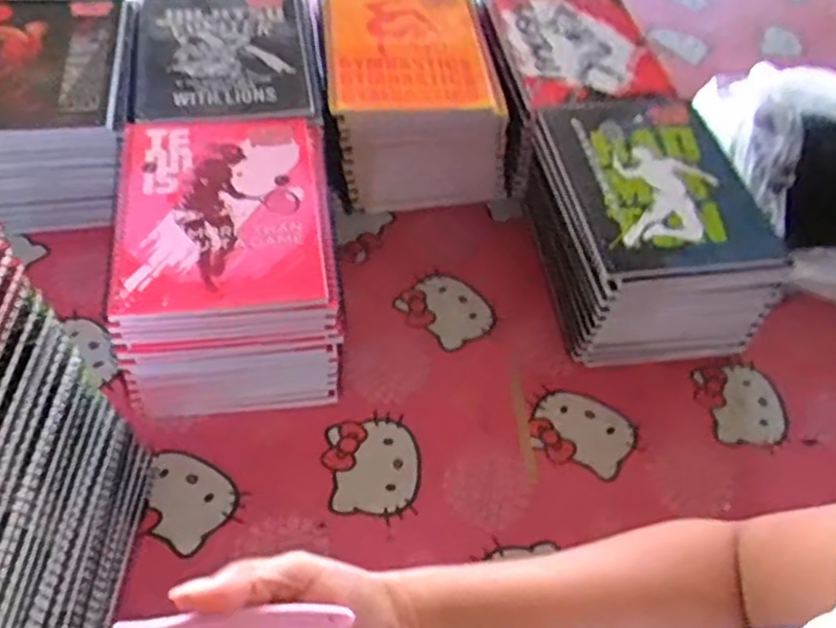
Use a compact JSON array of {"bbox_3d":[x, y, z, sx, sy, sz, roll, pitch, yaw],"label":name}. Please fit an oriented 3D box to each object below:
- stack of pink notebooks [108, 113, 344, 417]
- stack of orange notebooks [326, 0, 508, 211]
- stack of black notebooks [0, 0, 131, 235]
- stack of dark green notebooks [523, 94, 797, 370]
[{"bbox_3d":[-0.152,-0.046,0.606,0.157,0.110,0.220,-6,55,-9],"label":"stack of pink notebooks"},{"bbox_3d":[-0.011,-0.220,0.765,0.163,0.130,0.206,-6,55,-9],"label":"stack of orange notebooks"},{"bbox_3d":[-0.339,-0.192,0.690,0.155,0.110,0.207,-7,53,-11],"label":"stack of black notebooks"},{"bbox_3d":[0.197,-0.078,0.669,0.162,0.118,0.217,-6,55,-9],"label":"stack of dark green notebooks"}]

